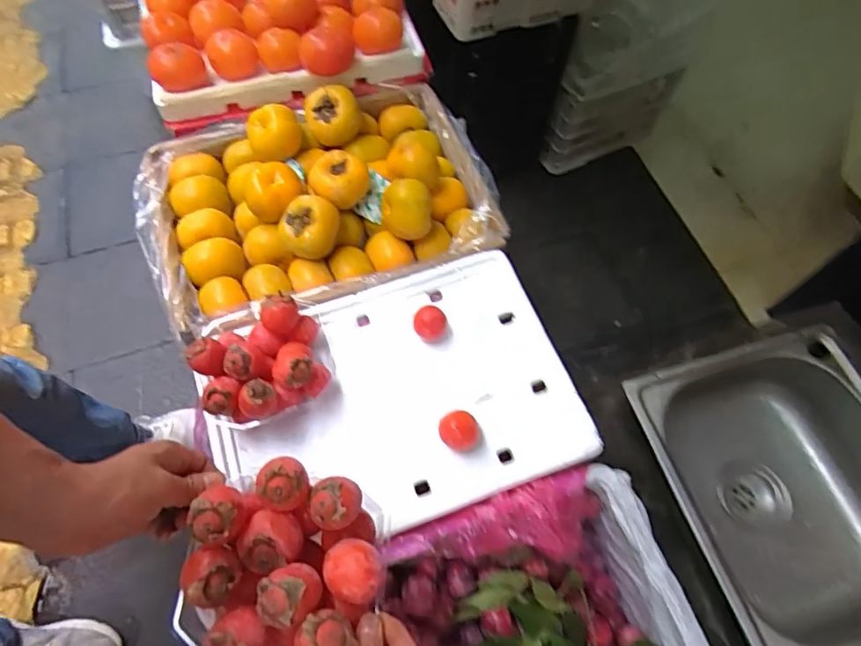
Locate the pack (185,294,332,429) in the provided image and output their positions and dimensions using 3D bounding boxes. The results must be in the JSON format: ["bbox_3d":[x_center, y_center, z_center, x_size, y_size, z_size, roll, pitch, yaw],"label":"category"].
[{"bbox_3d":[-0.195,0.040,0.612,0.146,0.072,0.150,-17,65,-10],"label":"pack"}]

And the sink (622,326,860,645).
[{"bbox_3d":[0.523,0.251,0.805,0.351,0.189,0.431,-15,65,-10],"label":"sink"}]

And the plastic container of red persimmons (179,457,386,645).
[{"bbox_3d":[-0.110,0.186,0.404,0.139,0.072,0.144,1,64,-2],"label":"plastic container of red persimmons"}]

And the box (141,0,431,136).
[{"bbox_3d":[-0.245,-0.495,0.844,0.417,0.164,0.261,-15,65,-10],"label":"box"}]

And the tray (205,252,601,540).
[{"bbox_3d":[-0.048,0.089,0.633,0.422,0.049,0.298,-17,66,-11],"label":"tray"}]

